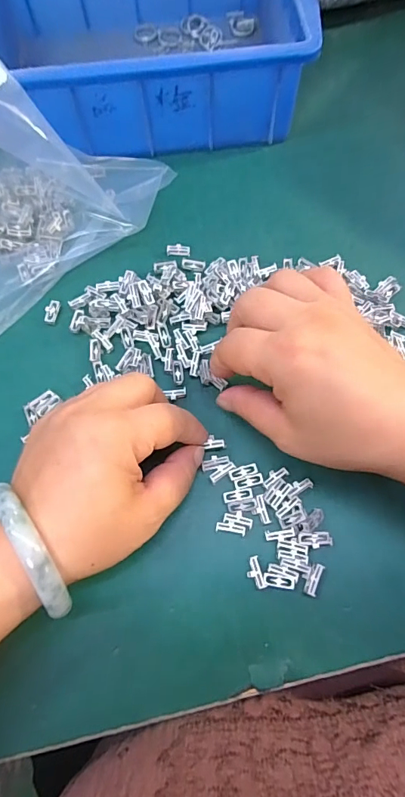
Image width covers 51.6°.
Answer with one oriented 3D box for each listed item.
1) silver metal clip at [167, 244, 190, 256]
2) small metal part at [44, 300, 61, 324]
[{"bbox_3d":[-0.017,-0.106,0.300,0.016,0.006,0.006,2,71,1],"label":"silver metal clip"},{"bbox_3d":[-0.102,-0.059,0.284,0.008,0.005,0.017,14,71,5],"label":"small metal part"}]

